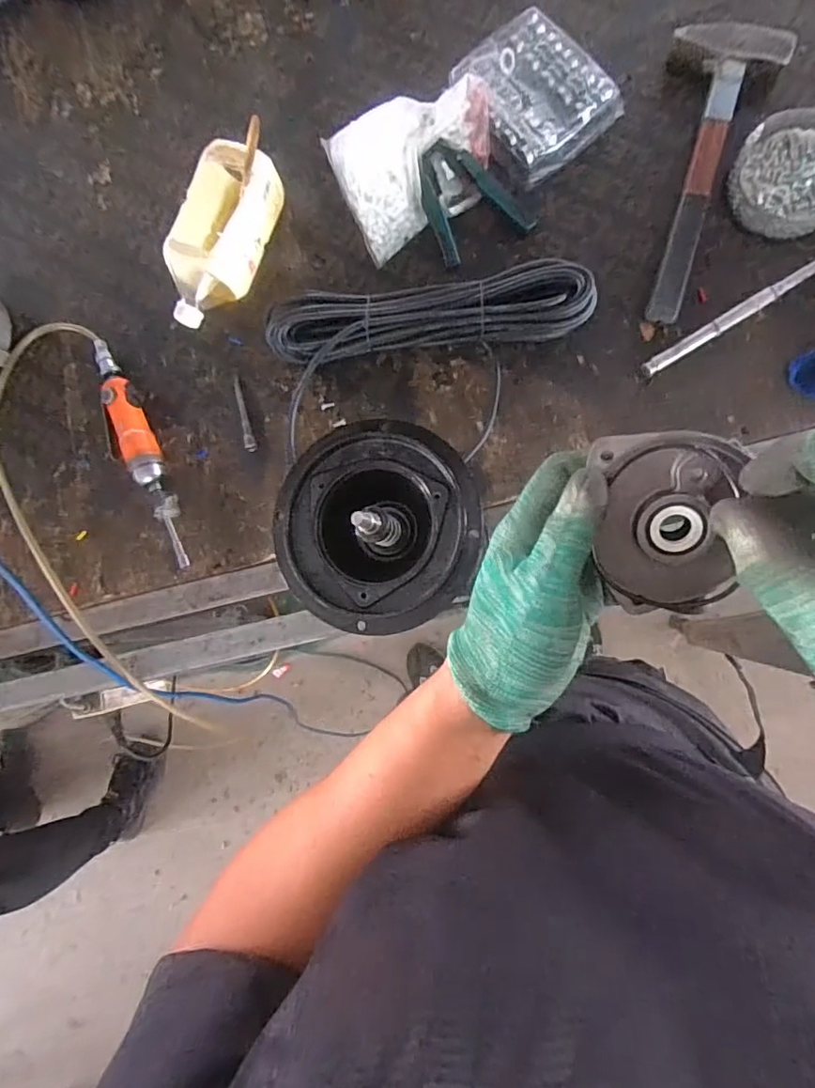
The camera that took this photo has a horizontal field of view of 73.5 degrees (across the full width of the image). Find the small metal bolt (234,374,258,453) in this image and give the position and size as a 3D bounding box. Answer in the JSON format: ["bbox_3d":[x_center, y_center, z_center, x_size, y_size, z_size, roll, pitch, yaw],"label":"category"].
[{"bbox_3d":[-0.201,-0.160,0.669,0.013,0.010,0.101,-18,82,5],"label":"small metal bolt"}]

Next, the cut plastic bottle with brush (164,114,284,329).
[{"bbox_3d":[-0.227,-0.363,0.643,0.095,0.113,0.206,22,87,9],"label":"cut plastic bottle with brush"}]

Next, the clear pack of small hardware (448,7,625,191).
[{"bbox_3d":[0.148,-0.533,0.650,0.138,0.033,0.169,-39,81,2],"label":"clear pack of small hardware"}]

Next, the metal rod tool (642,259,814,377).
[{"bbox_3d":[0.367,-0.255,0.592,0.246,0.016,0.018,-32,81,3],"label":"metal rod tool"}]

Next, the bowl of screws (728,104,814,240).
[{"bbox_3d":[0.424,-0.407,0.593,0.124,0.046,0.148,31,89,10],"label":"bowl of screws"}]

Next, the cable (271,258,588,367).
[{"bbox_3d":[0.018,-0.259,0.624,0.373,0.061,0.086,-4,83,7],"label":"cable"}]

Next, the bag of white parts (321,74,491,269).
[{"bbox_3d":[0.013,-0.455,0.648,0.188,0.061,0.155,-23,81,4],"label":"bag of white parts"}]

